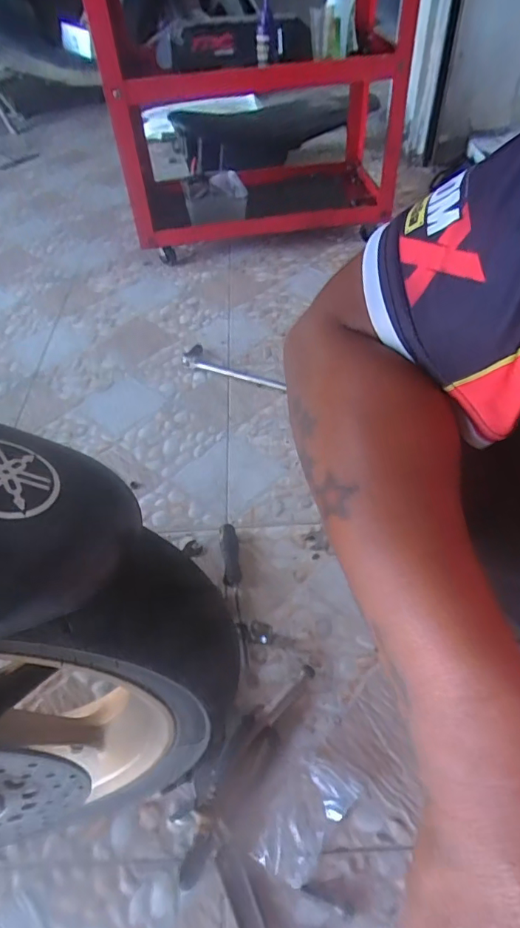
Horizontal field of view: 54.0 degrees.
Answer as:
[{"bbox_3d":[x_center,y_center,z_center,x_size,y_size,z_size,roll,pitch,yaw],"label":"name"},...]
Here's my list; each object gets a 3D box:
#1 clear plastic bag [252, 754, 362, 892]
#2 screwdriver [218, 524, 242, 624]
[{"bbox_3d":[0.050,0.371,0.534,0.066,0.015,0.111,24,53,22],"label":"clear plastic bag"},{"bbox_3d":[-0.041,0.158,0.742,0.026,0.027,0.158,-7,48,-3],"label":"screwdriver"}]

